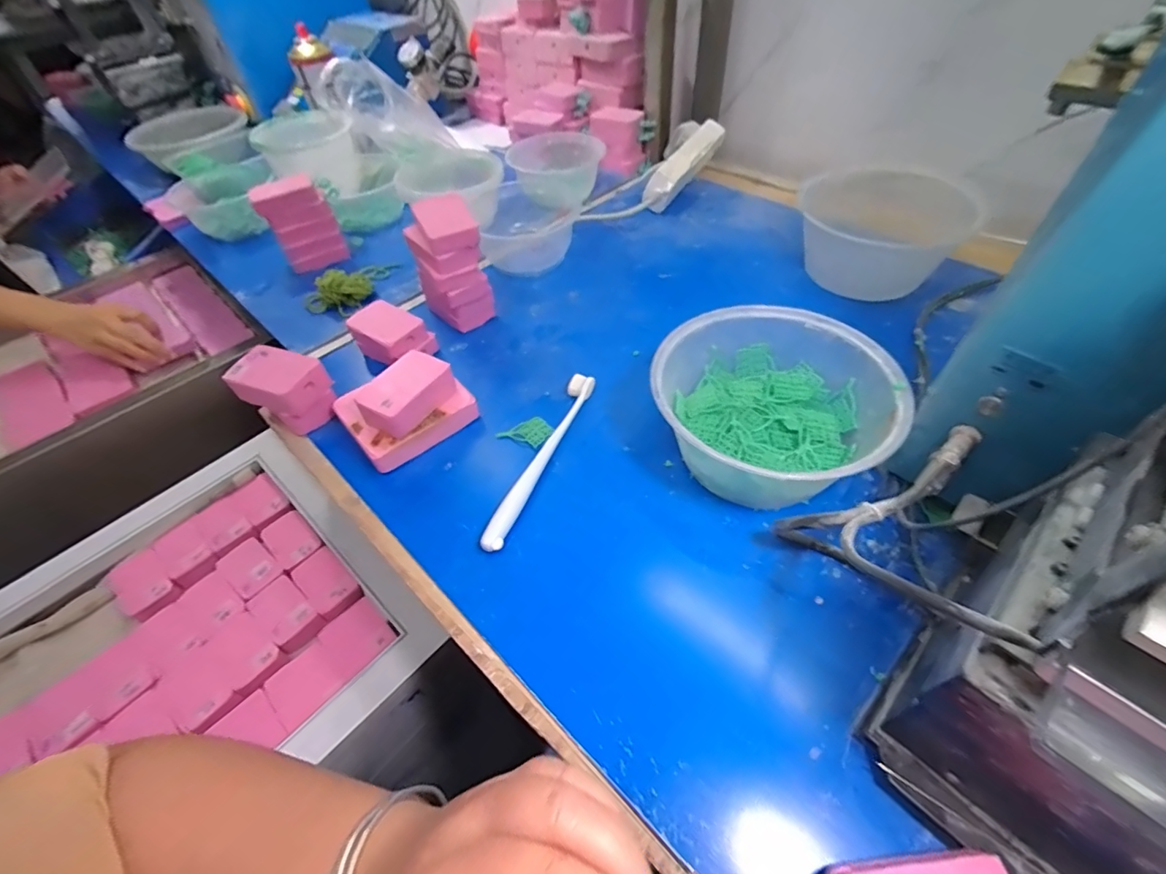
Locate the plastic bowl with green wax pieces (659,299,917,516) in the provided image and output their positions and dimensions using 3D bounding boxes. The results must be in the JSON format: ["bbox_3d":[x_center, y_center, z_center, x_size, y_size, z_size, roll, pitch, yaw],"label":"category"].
[{"bbox_3d":[0.139,-0.020,0.382,0.165,0.075,0.156,-3,50,3],"label":"plastic bowl with green wax pieces"}]

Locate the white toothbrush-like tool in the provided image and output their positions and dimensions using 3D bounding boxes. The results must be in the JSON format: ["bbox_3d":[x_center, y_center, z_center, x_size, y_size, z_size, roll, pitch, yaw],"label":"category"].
[{"bbox_3d":[-0.032,0.015,0.408,0.019,0.013,0.179,15,53,18],"label":"white toothbrush-like tool"}]

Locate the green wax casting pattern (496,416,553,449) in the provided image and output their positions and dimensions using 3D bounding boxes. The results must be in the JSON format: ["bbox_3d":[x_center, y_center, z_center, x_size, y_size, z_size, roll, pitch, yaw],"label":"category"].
[{"bbox_3d":[-0.047,-0.006,0.432,0.044,0.005,0.032,19,54,21],"label":"green wax casting pattern"}]

